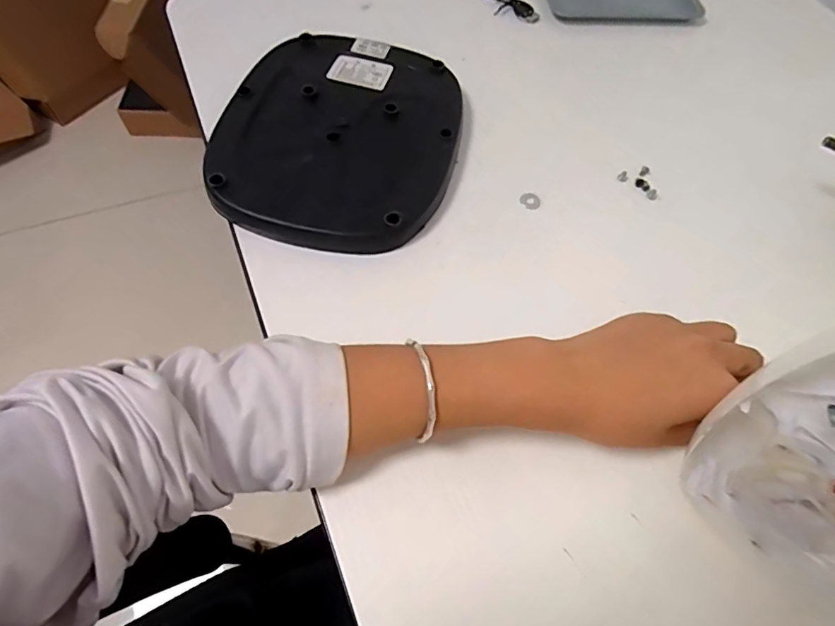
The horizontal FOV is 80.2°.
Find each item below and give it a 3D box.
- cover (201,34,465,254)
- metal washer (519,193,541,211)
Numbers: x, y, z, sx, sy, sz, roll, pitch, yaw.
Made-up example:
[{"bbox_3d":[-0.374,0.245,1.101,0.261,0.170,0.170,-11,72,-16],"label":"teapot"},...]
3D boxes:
[{"bbox_3d":[-0.061,-0.141,0.398,0.183,0.031,0.210,19,63,8],"label":"cover"},{"bbox_3d":[0.089,-0.089,0.392,0.015,0.004,0.013,38,67,17],"label":"metal washer"}]

